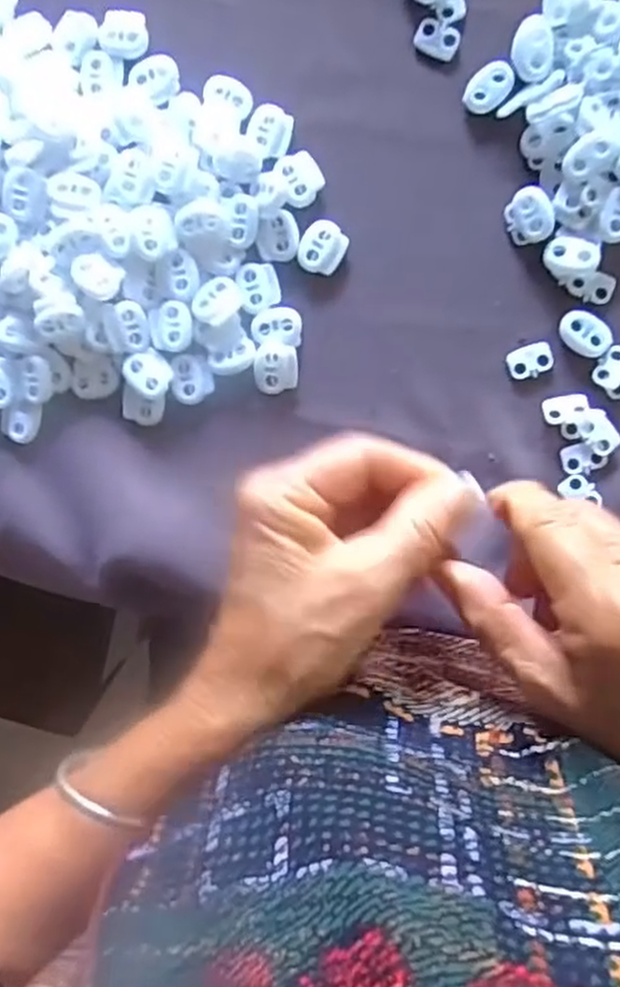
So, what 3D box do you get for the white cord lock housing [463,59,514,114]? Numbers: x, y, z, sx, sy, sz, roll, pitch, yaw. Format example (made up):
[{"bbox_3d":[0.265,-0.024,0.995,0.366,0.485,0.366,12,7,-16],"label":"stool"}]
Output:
[{"bbox_3d":[0.076,-0.171,0.313,0.022,0.004,0.016,-45,90,8],"label":"white cord lock housing"}]

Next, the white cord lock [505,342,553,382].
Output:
[{"bbox_3d":[0.096,-0.058,0.322,0.019,0.004,0.013,-19,93,7],"label":"white cord lock"}]

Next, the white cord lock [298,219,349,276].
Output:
[{"bbox_3d":[0.006,-0.108,0.327,0.019,0.004,0.023,27,97,3],"label":"white cord lock"}]

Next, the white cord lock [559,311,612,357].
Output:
[{"bbox_3d":[0.117,-0.068,0.317,0.023,0.005,0.016,32,98,2],"label":"white cord lock"}]

